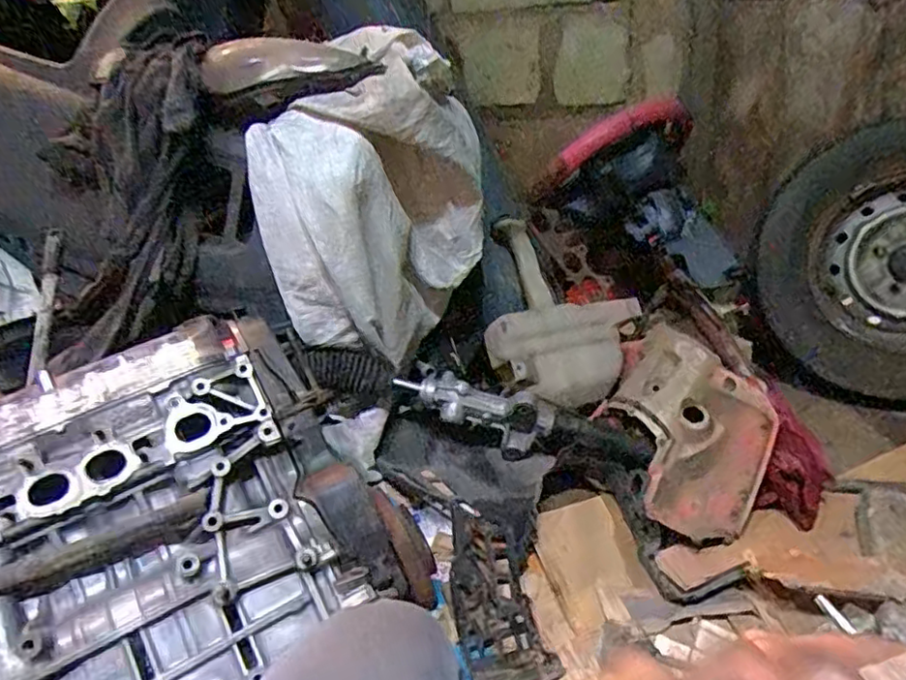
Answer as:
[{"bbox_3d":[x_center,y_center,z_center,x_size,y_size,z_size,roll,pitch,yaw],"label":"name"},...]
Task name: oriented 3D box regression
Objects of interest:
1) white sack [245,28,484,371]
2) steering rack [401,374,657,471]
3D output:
[{"bbox_3d":[-0.117,-0.202,1.011,0.368,0.478,0.154,-20,32,-21],"label":"white sack"},{"bbox_3d":[0.121,0.145,1.112,0.457,0.110,0.076,18,30,-6],"label":"steering rack"}]

